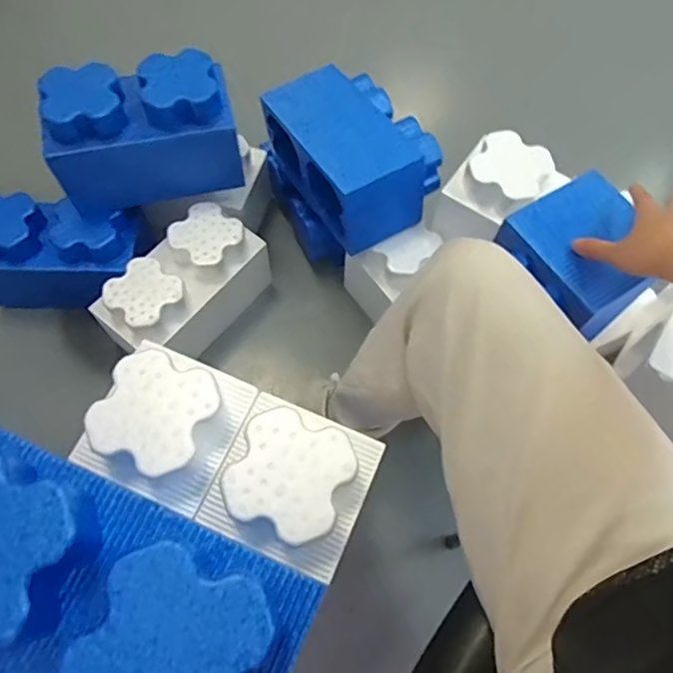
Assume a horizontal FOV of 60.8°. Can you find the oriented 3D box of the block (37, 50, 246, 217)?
[{"bbox_3d":[-0.325,-0.338,0.972,0.296,0.211,0.143,-16,68,-9],"label":"block"}]

